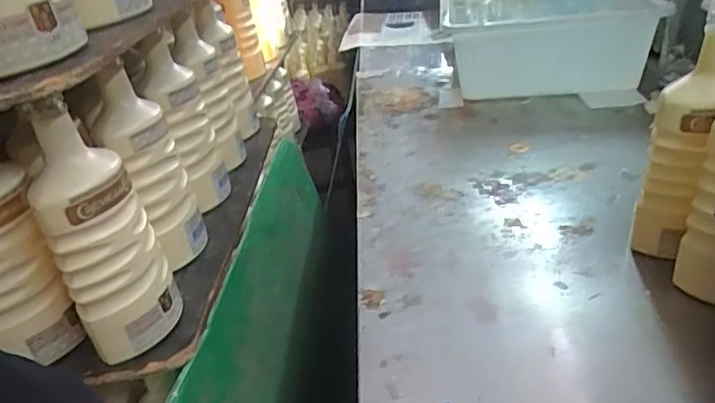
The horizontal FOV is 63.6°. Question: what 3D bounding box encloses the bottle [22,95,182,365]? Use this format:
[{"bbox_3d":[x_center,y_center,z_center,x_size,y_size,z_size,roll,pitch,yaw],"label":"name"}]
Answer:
[{"bbox_3d":[-0.216,0.030,0.495,0.065,0.219,0.071,-7,29,-1],"label":"bottle"}]

